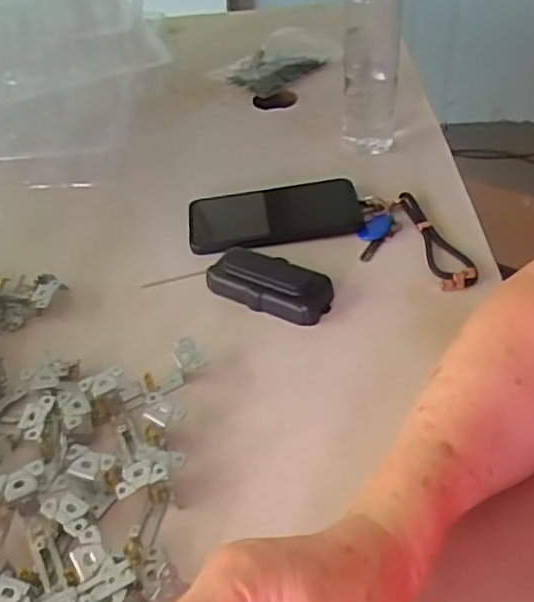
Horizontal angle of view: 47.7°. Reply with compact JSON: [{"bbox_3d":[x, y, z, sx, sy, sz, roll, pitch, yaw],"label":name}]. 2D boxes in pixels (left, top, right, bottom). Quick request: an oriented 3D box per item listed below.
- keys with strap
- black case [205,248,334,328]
[{"bbox_3d":[0.129,-0.054,0.546,0.083,0.017,0.127,-6,44,0],"label":"keys with strap"},{"bbox_3d":[0.004,-0.018,0.514,0.106,0.022,0.053,19,49,24],"label":"black case"}]

